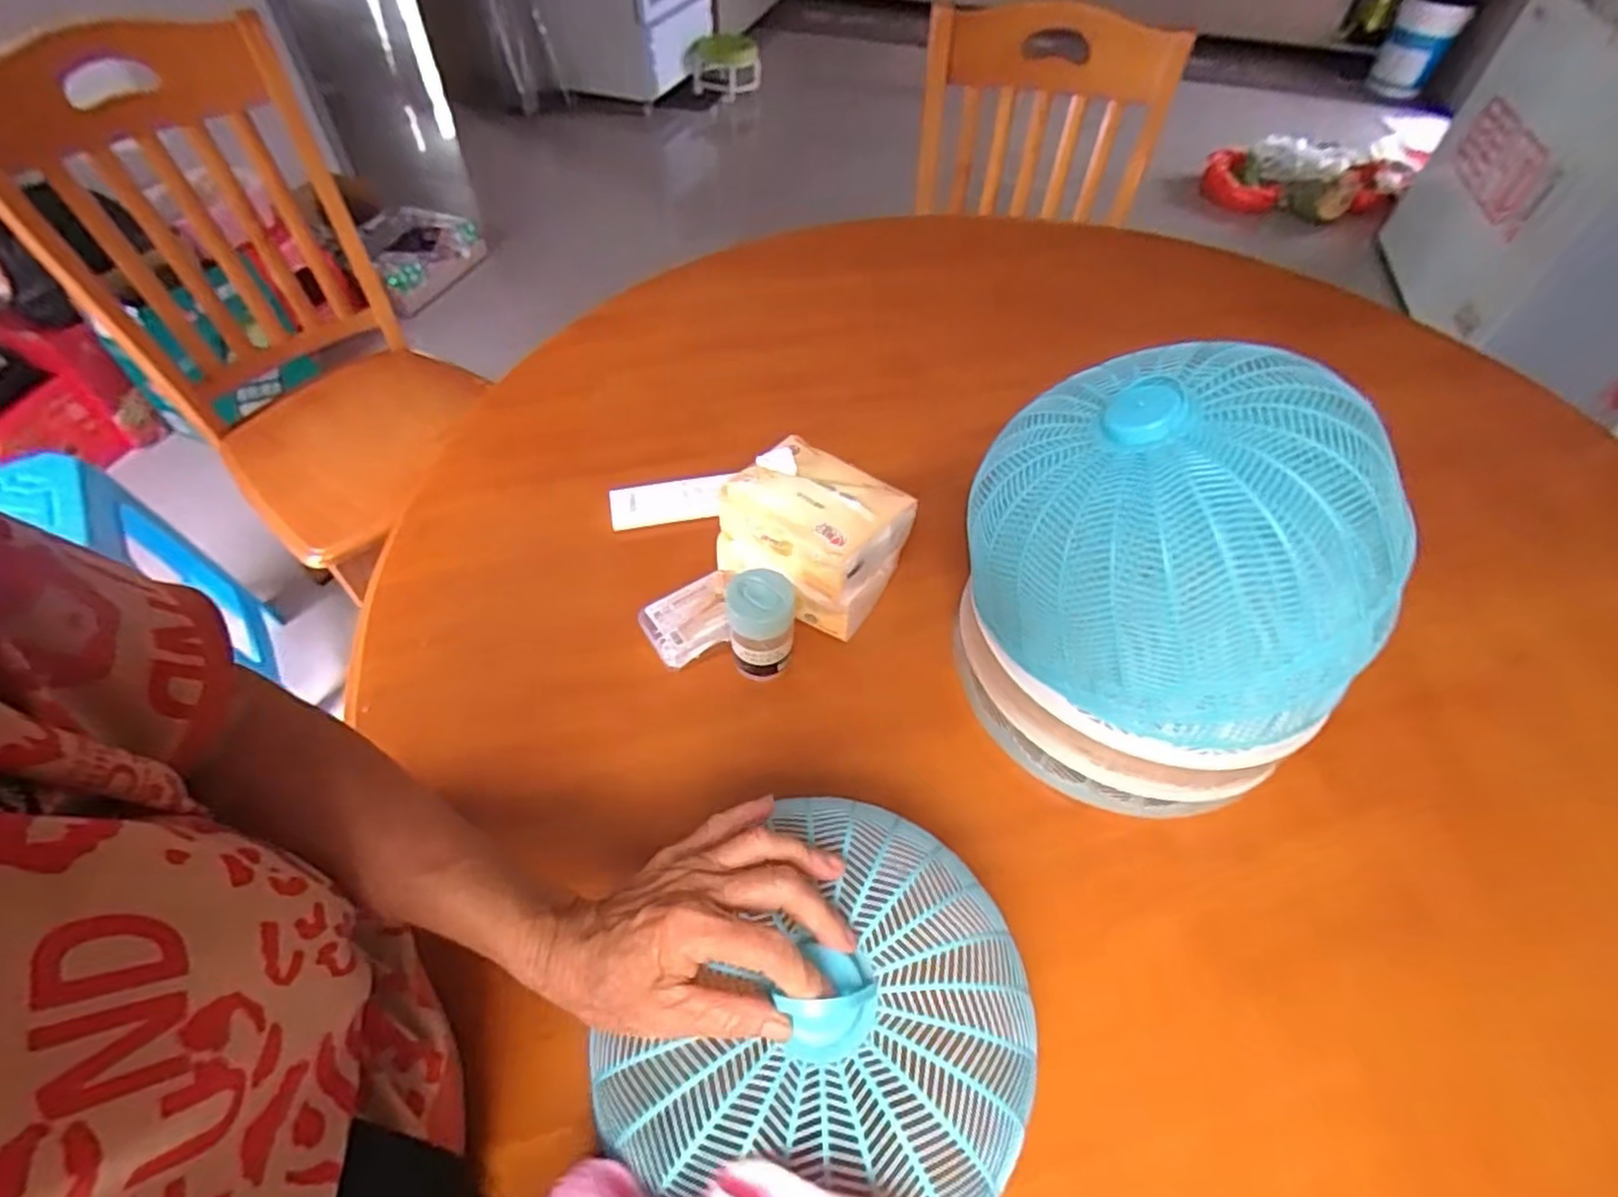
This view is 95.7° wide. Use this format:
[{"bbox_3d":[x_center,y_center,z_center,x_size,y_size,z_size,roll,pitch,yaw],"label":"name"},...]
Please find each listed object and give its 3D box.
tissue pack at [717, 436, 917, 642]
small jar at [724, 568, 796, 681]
[{"bbox_3d":[0.002,-0.049,0.587,0.132,0.100,0.102,30,56,21],"label":"tissue pack"},{"bbox_3d":[-0.035,0.021,0.543,0.046,0.084,0.045,1,51,-1],"label":"small jar"}]

